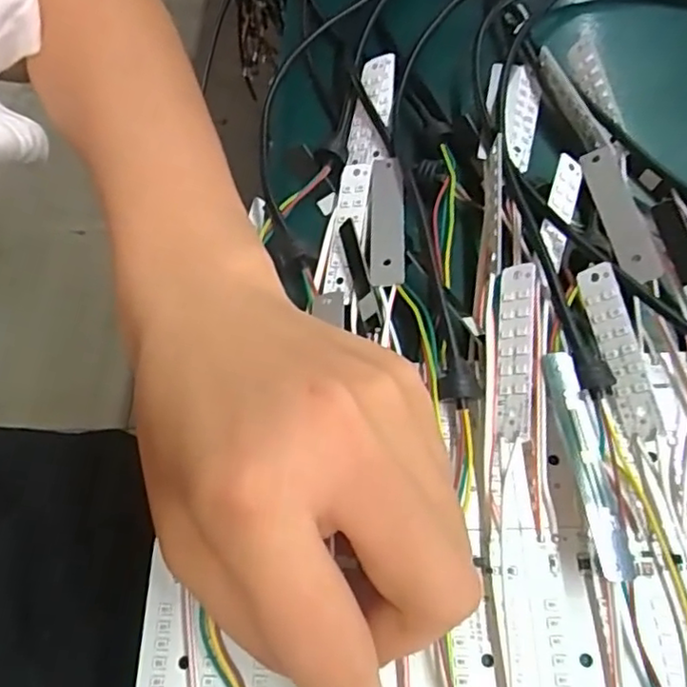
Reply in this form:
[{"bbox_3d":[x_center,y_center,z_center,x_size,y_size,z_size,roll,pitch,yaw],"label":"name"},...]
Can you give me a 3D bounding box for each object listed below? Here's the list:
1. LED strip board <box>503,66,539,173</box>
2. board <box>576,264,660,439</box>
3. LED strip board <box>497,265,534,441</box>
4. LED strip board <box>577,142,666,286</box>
[{"bbox_3d":[0.075,-0.094,0.265,0.015,0.005,0.054,14,66,-6],"label":"LED strip board"},{"bbox_3d":[0.090,0.002,0.205,0.014,0.004,0.057,-21,72,36],"label":"board"},{"bbox_3d":[0.055,0.002,0.203,0.012,0.004,0.058,-6,69,39],"label":"LED strip board"},{"bbox_3d":[0.102,-0.049,0.230,0.013,0.006,0.059,-10,62,2],"label":"LED strip board"}]

